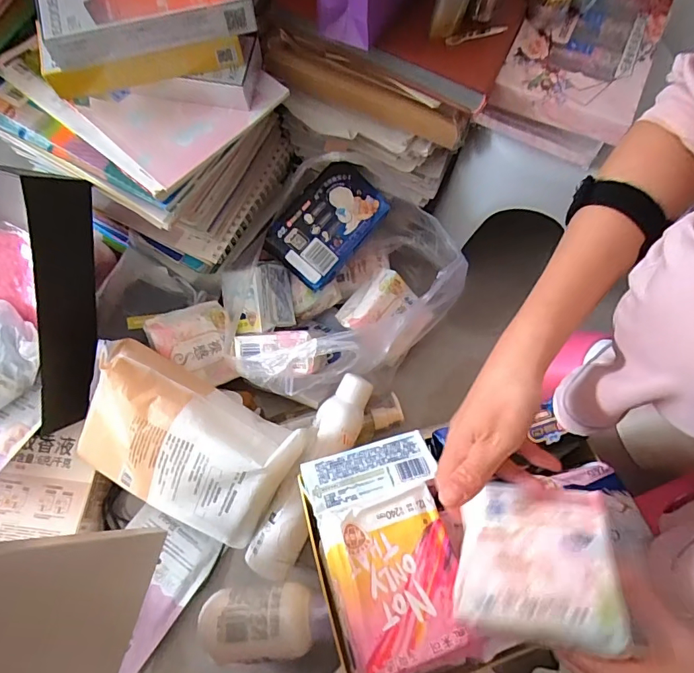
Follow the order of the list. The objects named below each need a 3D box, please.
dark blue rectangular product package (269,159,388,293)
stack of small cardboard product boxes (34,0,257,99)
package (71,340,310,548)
[{"bbox_3d":[-0.026,-0.148,0.601,0.101,0.045,0.156,44,79,-6],"label":"dark blue rectangular product package"},{"bbox_3d":[-0.190,-0.293,0.428,0.196,0.070,0.070,-16,70,-7],"label":"stack of small cardboard product boxes"},{"bbox_3d":[-0.192,0.123,0.532,0.246,0.183,0.092,27,28,-3],"label":"package"}]

